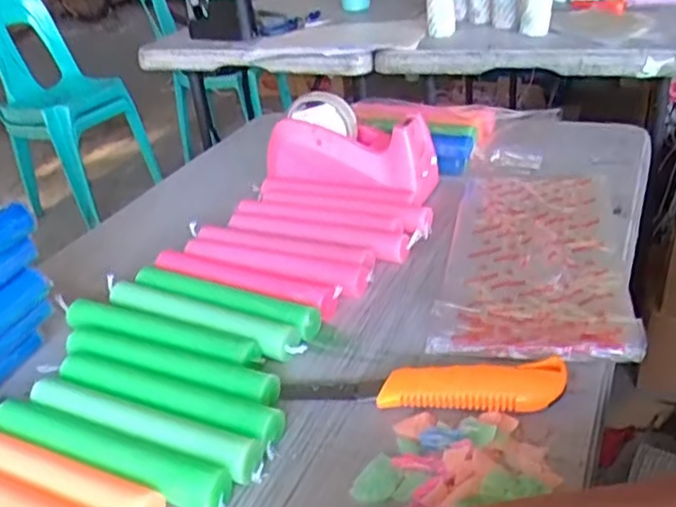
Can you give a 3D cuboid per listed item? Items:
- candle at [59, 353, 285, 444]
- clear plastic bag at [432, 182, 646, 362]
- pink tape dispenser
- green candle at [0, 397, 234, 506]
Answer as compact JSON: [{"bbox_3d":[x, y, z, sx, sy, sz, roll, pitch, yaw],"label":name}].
[{"bbox_3d":[-0.131,0.109,0.506,0.198,0.026,0.030,10,34,26],"label":"candle"},{"bbox_3d":[0.182,-0.007,0.634,0.152,0.021,0.308,2,32,15],"label":"clear plastic bag"},{"bbox_3d":[0.014,-0.119,0.776,0.194,0.072,0.079,8,33,23],"label":"pink tape dispenser"},{"bbox_3d":[-0.162,0.139,0.462,0.199,0.026,0.027,9,34,25],"label":"green candle"}]

